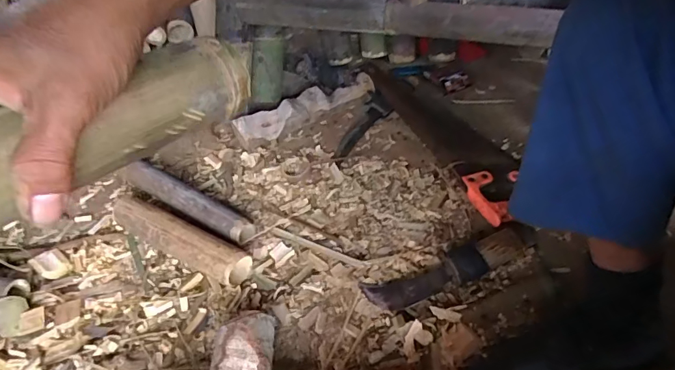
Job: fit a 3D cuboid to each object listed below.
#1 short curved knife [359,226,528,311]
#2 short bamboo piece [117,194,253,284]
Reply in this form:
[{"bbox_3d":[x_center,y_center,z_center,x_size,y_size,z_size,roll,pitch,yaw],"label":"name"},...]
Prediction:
[{"bbox_3d":[0.154,0.119,0.649,0.237,0.035,0.062,-17,46,-10],"label":"short curved knife"},{"bbox_3d":[-0.249,0.087,0.715,0.251,0.061,0.064,20,51,24],"label":"short bamboo piece"}]

